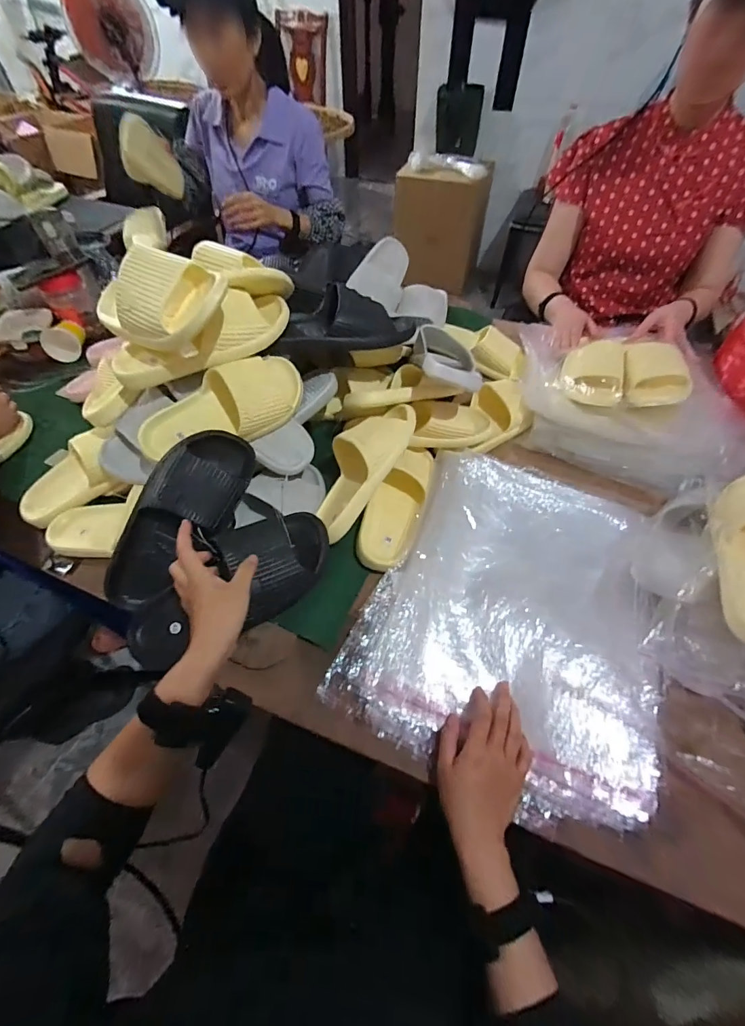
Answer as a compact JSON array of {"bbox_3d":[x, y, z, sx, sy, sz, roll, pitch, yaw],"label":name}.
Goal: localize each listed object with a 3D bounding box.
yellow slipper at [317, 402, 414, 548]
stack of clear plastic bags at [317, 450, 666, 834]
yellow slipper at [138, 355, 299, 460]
[{"bbox_3d":[-0.018,-0.068,0.605,0.103,0.064,0.246,25,81,17],"label":"yellow slipper"},{"bbox_3d":[0.186,0.118,0.509,0.349,0.043,0.411,23,66,17],"label":"stack of clear plastic bags"},{"bbox_3d":[-0.208,-0.146,0.567,0.240,0.080,0.099,-27,89,-14],"label":"yellow slipper"}]

